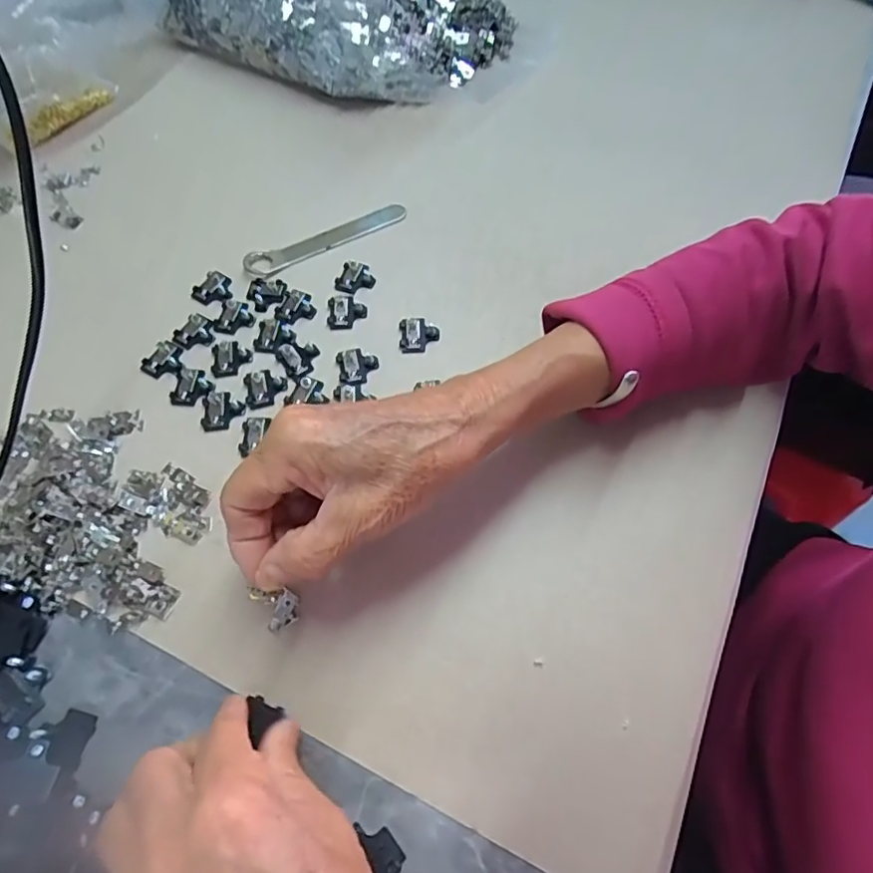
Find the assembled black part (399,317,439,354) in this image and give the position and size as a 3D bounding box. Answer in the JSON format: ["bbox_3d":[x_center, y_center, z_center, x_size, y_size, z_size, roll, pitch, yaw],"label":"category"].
[{"bbox_3d":[-0.011,-0.063,0.345,0.024,0.006,0.023,-2,63,0],"label":"assembled black part"}]

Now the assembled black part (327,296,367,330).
[{"bbox_3d":[-0.057,-0.080,0.353,0.024,0.004,0.024,0,63,1],"label":"assembled black part"}]

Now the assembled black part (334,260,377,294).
[{"bbox_3d":[-0.053,-0.104,0.365,0.024,0.004,0.023,22,66,12],"label":"assembled black part"}]

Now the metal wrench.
[{"bbox_3d":[-0.075,-0.136,0.385,0.115,0.007,0.022,-23,65,-10],"label":"metal wrench"}]

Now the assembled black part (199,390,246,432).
[{"bbox_3d":[-0.125,-0.016,0.325,0.025,0.004,0.025,-7,63,-2],"label":"assembled black part"}]

